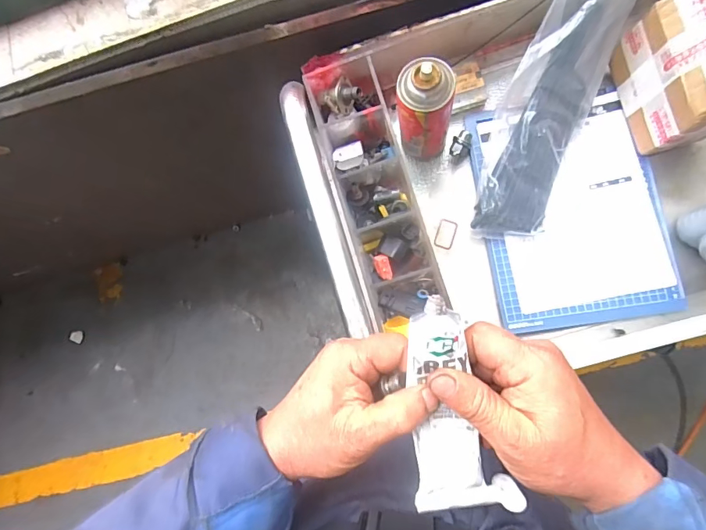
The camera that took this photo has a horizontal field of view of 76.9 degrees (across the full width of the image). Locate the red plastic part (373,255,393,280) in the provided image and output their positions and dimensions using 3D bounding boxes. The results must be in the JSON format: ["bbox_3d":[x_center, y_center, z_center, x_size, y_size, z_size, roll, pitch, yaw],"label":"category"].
[{"bbox_3d":[0.039,0.003,0.578,0.020,0.009,0.033,-16,83,7],"label":"red plastic part"}]

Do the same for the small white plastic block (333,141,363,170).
[{"bbox_3d":[-0.004,-0.132,0.546,0.039,0.016,0.025,-23,82,6],"label":"small white plastic block"}]

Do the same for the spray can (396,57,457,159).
[{"bbox_3d":[0.086,-0.181,0.530,0.061,0.161,0.057,-1,85,8],"label":"spray can"}]

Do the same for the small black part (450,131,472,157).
[{"bbox_3d":[0.148,-0.164,0.612,0.025,0.023,0.038,17,88,9],"label":"small black part"}]

